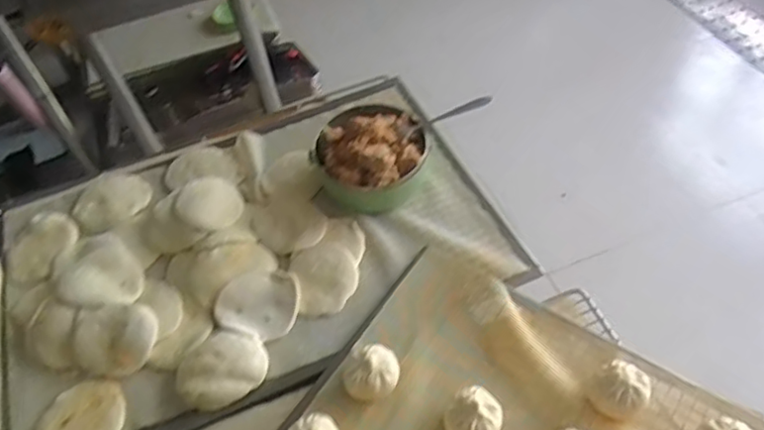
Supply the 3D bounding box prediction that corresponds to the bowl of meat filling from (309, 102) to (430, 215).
[{"bbox_3d":[-0.013,-0.076,0.811,0.140,0.087,0.144,-3,52,3],"label":"bowl of meat filling"}]

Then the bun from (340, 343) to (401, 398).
[{"bbox_3d":[-0.011,0.161,0.647,0.060,0.043,0.055,-3,52,3],"label":"bun"}]

